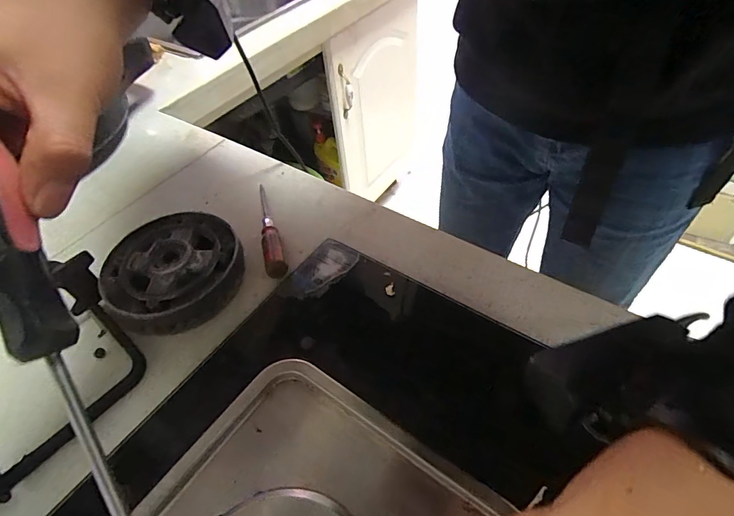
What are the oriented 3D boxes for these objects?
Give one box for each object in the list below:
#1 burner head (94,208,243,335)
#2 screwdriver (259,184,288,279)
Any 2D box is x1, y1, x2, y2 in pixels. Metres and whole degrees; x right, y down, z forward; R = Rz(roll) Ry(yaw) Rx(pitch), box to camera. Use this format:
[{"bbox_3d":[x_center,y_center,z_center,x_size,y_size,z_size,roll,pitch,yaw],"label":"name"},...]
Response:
[{"bbox_3d":[-0.185,0.010,0.399,0.123,0.039,0.123,-3,49,3],"label":"burner head"},{"bbox_3d":[-0.107,-0.039,0.444,0.019,0.020,0.149,-15,49,-8],"label":"screwdriver"}]

